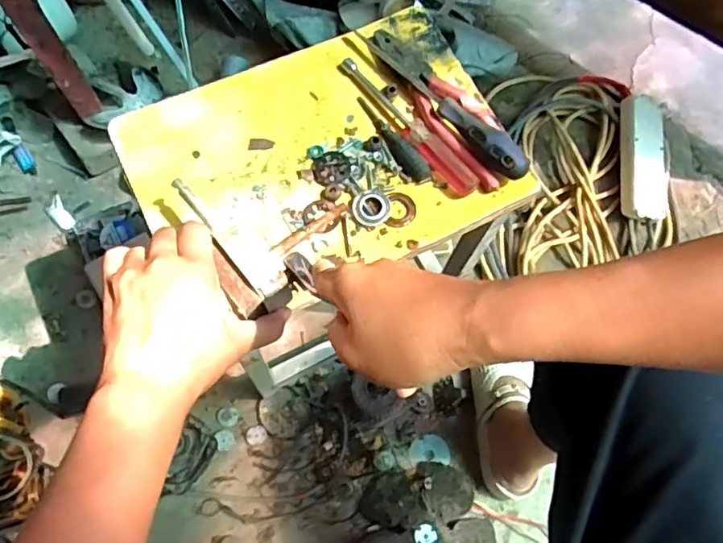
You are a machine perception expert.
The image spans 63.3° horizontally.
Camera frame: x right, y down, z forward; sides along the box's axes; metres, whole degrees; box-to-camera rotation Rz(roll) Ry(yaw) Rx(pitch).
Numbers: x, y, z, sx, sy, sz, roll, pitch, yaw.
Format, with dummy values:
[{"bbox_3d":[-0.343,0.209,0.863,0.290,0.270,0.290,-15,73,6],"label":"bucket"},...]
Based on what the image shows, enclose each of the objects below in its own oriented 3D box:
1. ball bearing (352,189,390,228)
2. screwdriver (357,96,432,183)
[{"bbox_3d":[0.009,-0.056,0.519,0.032,0.012,0.029,8,68,1],"label":"ball bearing"},{"bbox_3d":[0.028,-0.125,0.542,0.019,0.013,0.103,-31,73,-14],"label":"screwdriver"}]

